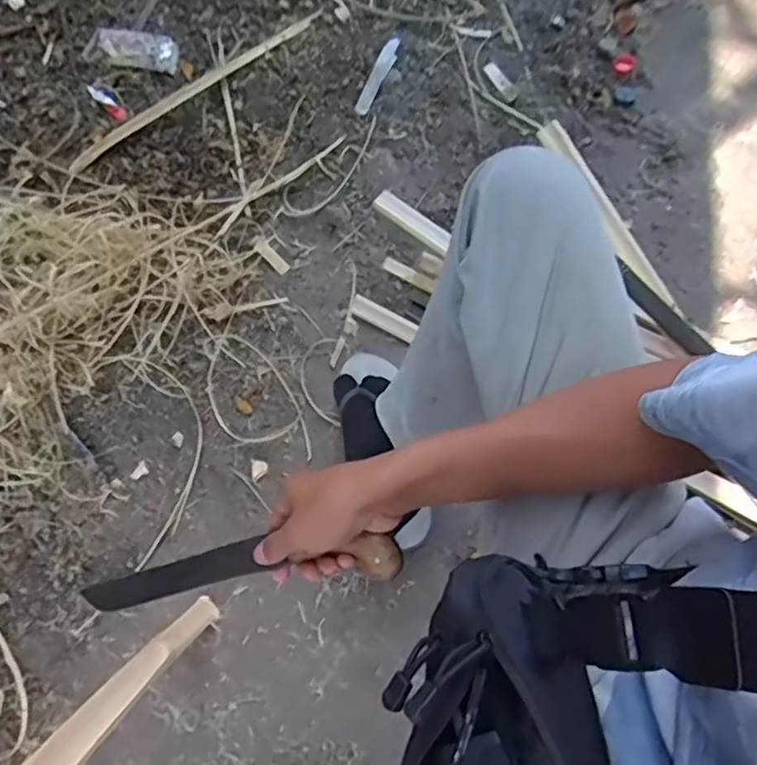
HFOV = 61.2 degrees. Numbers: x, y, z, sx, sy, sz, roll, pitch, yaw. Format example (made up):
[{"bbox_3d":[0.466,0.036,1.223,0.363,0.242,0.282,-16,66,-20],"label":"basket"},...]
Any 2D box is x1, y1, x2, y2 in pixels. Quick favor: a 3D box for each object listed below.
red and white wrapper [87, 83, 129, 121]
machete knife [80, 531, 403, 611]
[{"bbox_3d":[-0.399,-0.418,0.951,0.069,0.016,0.029,43,78,12],"label":"red and white wrapper"},{"bbox_3d":[-0.128,0.160,0.550,0.313,0.028,0.045,-13,72,24],"label":"machete knife"}]

